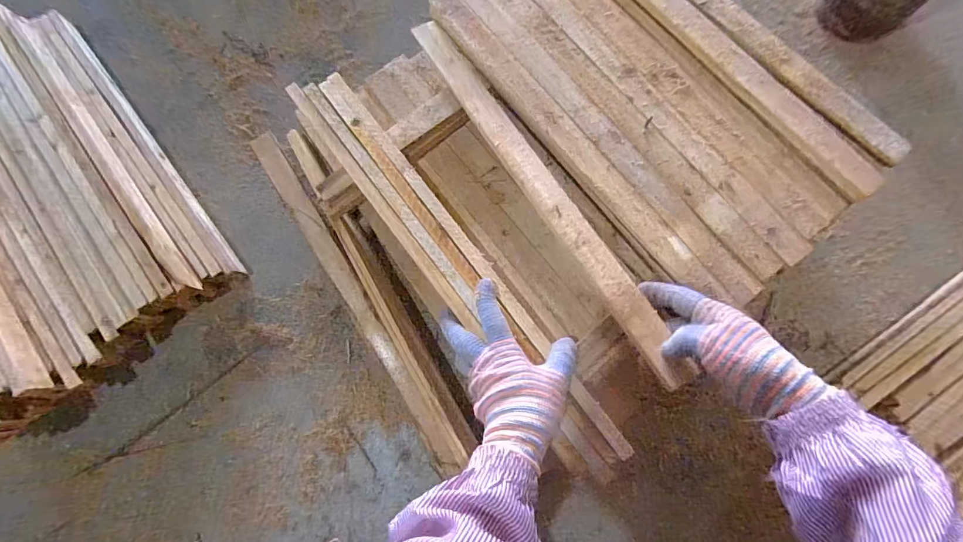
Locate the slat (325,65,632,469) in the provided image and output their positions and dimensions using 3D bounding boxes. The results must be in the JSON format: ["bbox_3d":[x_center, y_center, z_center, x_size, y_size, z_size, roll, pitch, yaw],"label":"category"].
[{"bbox_3d":[-0.022,-0.031,0.454,0.031,0.010,0.499,-37,76,-8],"label":"slat"}]

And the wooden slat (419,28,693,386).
[{"bbox_3d":[0.055,-0.104,0.478,0.037,0.010,0.500,-29,71,-6],"label":"wooden slat"}]

